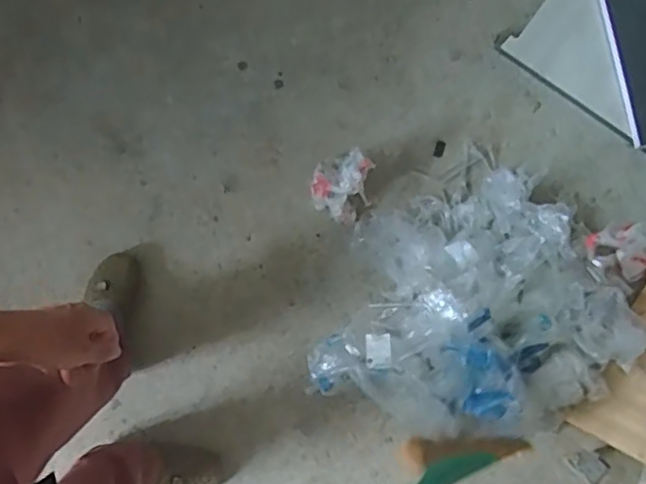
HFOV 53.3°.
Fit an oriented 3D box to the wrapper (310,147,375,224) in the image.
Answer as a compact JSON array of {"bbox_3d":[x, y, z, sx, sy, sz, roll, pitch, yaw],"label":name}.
[{"bbox_3d":[0.031,-0.105,1.199,0.106,0.092,0.124,7,78,-3],"label":"wrapper"}]

